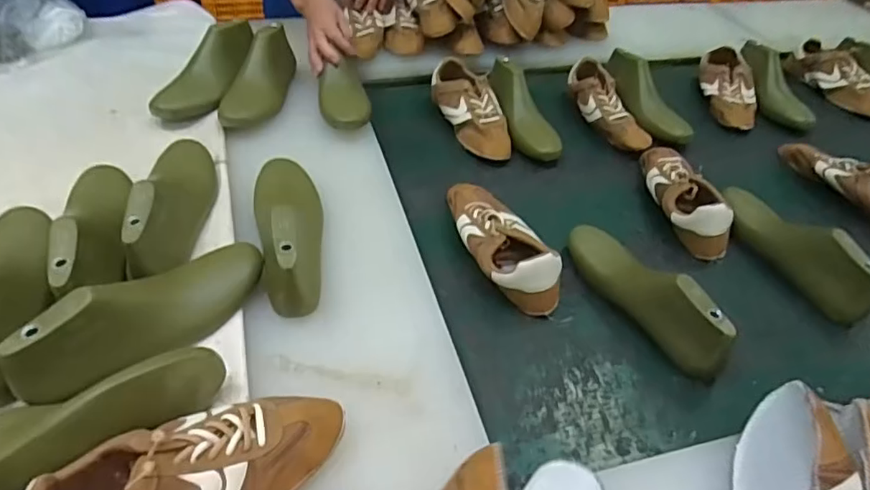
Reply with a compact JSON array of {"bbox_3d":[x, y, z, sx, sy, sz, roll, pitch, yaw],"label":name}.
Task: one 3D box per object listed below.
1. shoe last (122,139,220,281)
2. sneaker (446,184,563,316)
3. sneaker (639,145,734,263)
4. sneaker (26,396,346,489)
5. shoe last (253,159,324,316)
[{"bbox_3d":[-0.334,-0.064,0.724,0.079,0.088,0.258,-4,45,-9],"label":"shoe last"},{"bbox_3d":[0.094,-0.017,0.800,0.107,0.066,0.254,-11,46,-16],"label":"sneaker"},{"bbox_3d":[0.392,-0.089,0.907,0.086,0.080,0.237,-4,46,-11],"label":"sneaker"},{"bbox_3d":[-0.202,0.194,0.489,0.242,0.078,0.098,-15,47,-20],"label":"sneaker"},{"bbox_3d":[-0.181,-0.034,0.709,0.083,0.094,0.261,-8,45,-13],"label":"shoe last"}]

